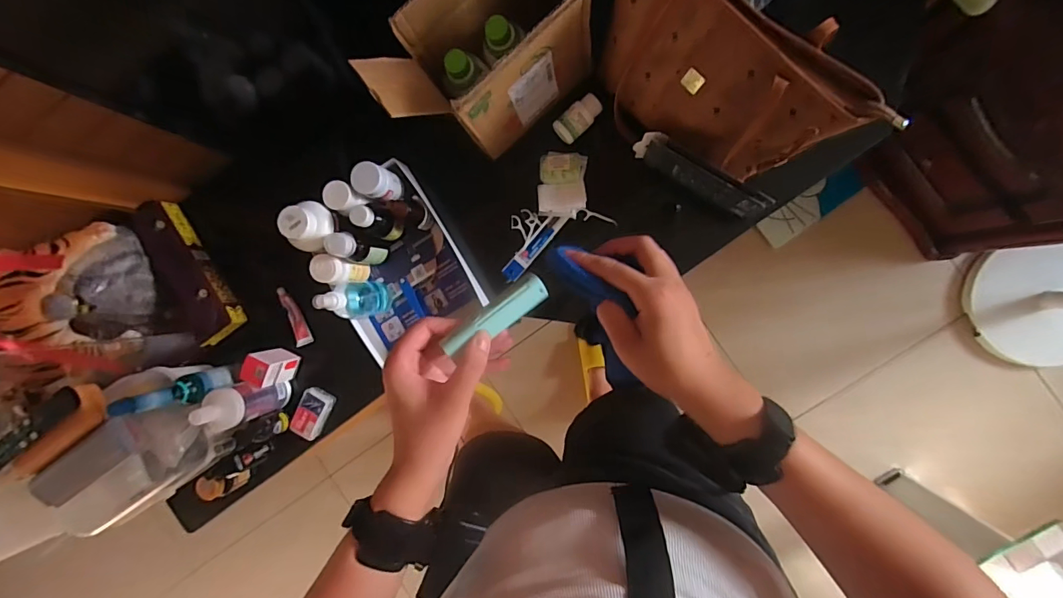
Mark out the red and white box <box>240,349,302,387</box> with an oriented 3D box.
[{"bbox_3d":[-0.430,0.112,0.750,0.046,0.077,0.048,19,94,6],"label":"red and white box"}]

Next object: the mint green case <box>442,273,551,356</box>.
[{"bbox_3d":[-0.027,0.013,0.351,0.086,0.014,0.024,-33,88,-11],"label":"mint green case"}]

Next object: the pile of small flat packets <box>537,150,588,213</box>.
[{"bbox_3d":[0.048,-0.181,0.710,0.072,0.023,0.090,2,92,7],"label":"pile of small flat packets"}]

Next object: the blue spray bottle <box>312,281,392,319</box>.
[{"bbox_3d":[-0.268,0.002,0.686,0.055,0.143,0.056,-6,91,8],"label":"blue spray bottle"}]

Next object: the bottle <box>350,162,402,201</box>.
[{"bbox_3d":[-0.233,-0.176,0.690,0.051,0.060,0.047,0,92,7],"label":"bottle"}]

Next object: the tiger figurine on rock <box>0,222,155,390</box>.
[{"bbox_3d":[-0.672,0.018,0.659,0.099,0.199,0.256,12,93,7],"label":"tiger figurine on rock"}]

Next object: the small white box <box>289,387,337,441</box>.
[{"bbox_3d":[-0.372,0.195,0.776,0.051,0.025,0.085,23,95,6],"label":"small white box"}]

